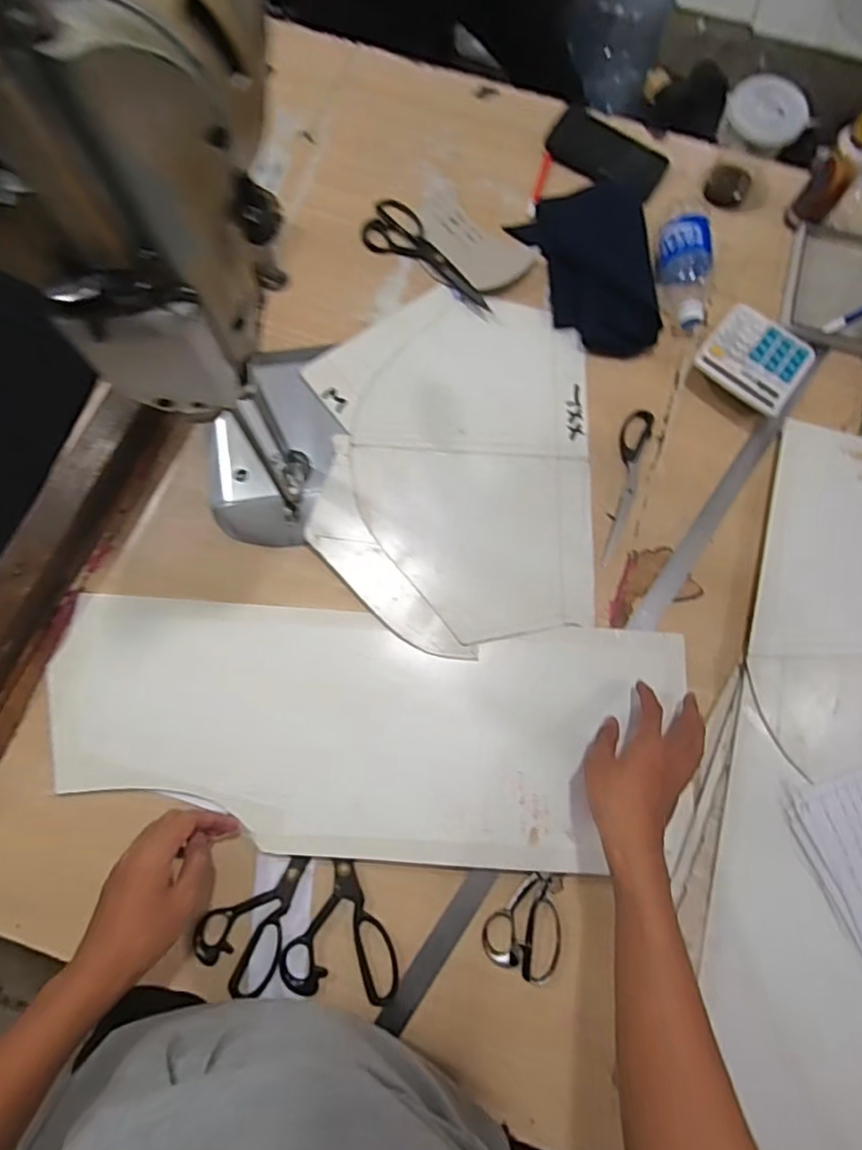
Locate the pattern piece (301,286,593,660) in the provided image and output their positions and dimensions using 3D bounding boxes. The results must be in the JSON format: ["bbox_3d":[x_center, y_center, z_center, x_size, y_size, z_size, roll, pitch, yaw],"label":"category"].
[{"bbox_3d":[0.029,-0.137,0.697,0.320,0.010,0.439,2,76,-4],"label":"pattern piece"}]

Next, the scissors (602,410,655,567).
[{"bbox_3d":[0.228,-0.110,0.700,0.035,0.007,0.204,20,76,5],"label":"scissors"}]

